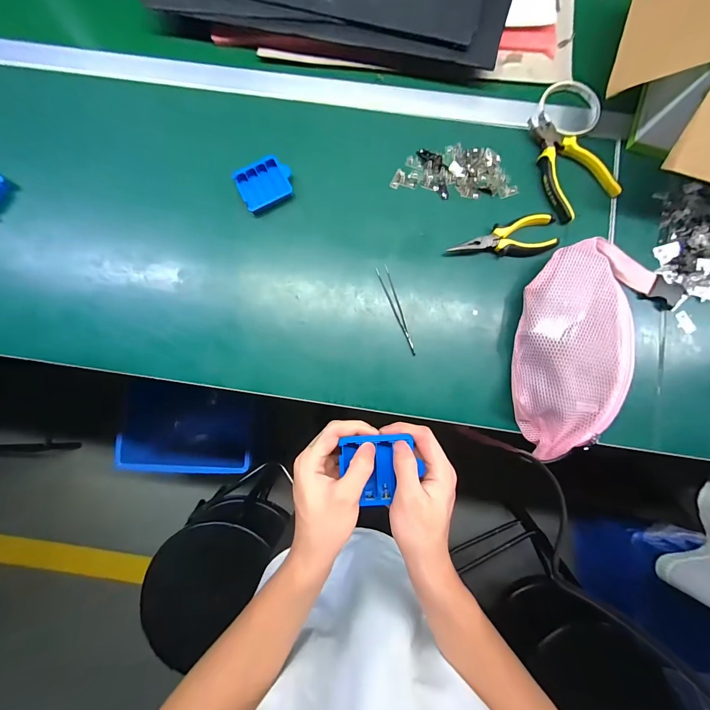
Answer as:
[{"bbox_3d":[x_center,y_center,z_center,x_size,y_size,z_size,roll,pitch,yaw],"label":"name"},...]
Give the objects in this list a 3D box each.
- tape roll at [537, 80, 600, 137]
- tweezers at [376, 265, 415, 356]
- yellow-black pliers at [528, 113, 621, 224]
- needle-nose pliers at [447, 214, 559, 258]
[{"bbox_3d":[0.323,-0.368,0.488,0.094,0.015,0.086,0,84,1],"label":"tape roll"},{"bbox_3d":[0.059,-0.064,0.473,0.017,0.006,0.134,-18,84,-1],"label":"tweezers"},{"bbox_3d":[0.305,-0.279,0.480,0.091,0.017,0.156,-25,84,-2],"label":"yellow-black pliers"},{"bbox_3d":[0.213,-0.161,0.476,0.152,0.026,0.056,-13,84,0],"label":"needle-nose pliers"}]

